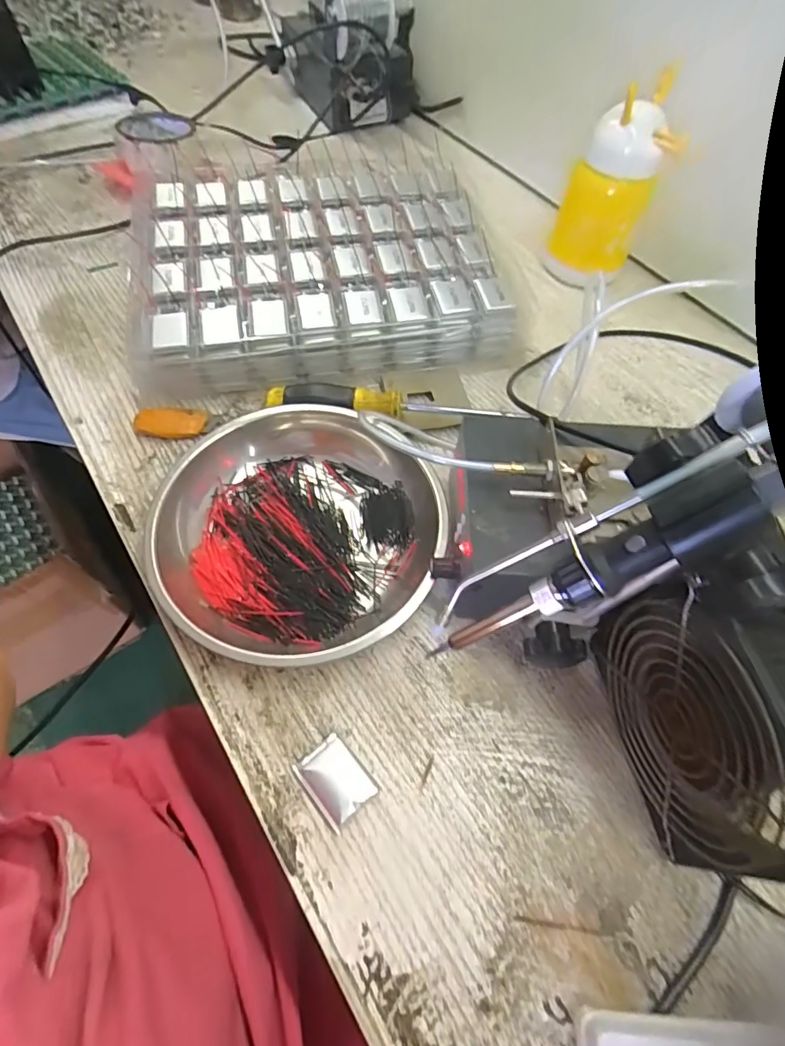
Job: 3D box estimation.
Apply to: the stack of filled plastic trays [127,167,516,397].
[{"bbox_3d":[-0.074,-0.241,0.459,0.313,0.060,0.264,-12,61,-10],"label":"stack of filled plastic trays"}]

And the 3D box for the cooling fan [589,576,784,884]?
[{"bbox_3d":[0.153,0.093,0.237,0.046,0.124,0.124,-9,61,-8],"label":"cooling fan"}]

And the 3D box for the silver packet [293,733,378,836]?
[{"bbox_3d":[-0.032,0.141,0.269,0.029,0.007,0.039,-36,68,-21],"label":"silver packet"}]

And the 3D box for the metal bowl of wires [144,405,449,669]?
[{"bbox_3d":[-0.063,0.004,0.325,0.180,0.045,0.176,1,60,-2],"label":"metal bowl of wires"}]

